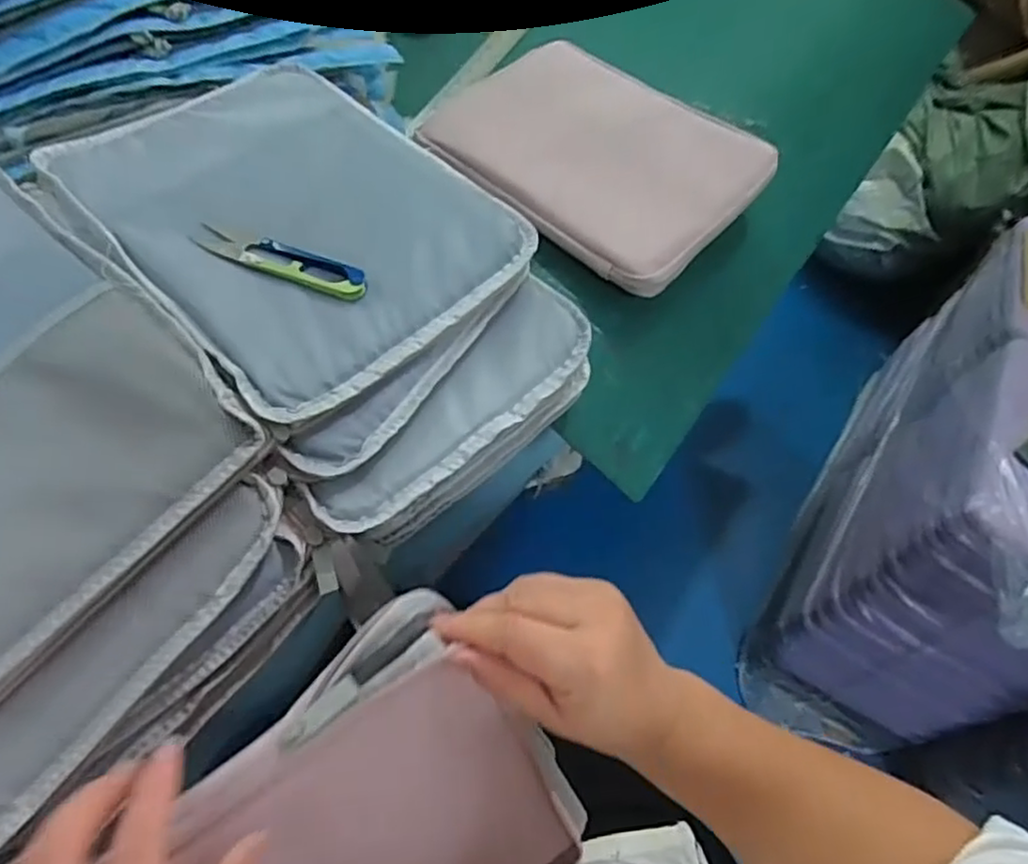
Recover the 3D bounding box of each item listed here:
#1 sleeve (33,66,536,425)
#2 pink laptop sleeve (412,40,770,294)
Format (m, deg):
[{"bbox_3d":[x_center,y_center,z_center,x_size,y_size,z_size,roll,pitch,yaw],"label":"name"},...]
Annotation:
[{"bbox_3d":[-0.150,-0.152,0.462,0.216,0.017,0.287,-39,68,-24],"label":"sleeve"},{"bbox_3d":[0.070,-0.260,0.622,0.289,0.027,0.210,41,64,19],"label":"pink laptop sleeve"}]

